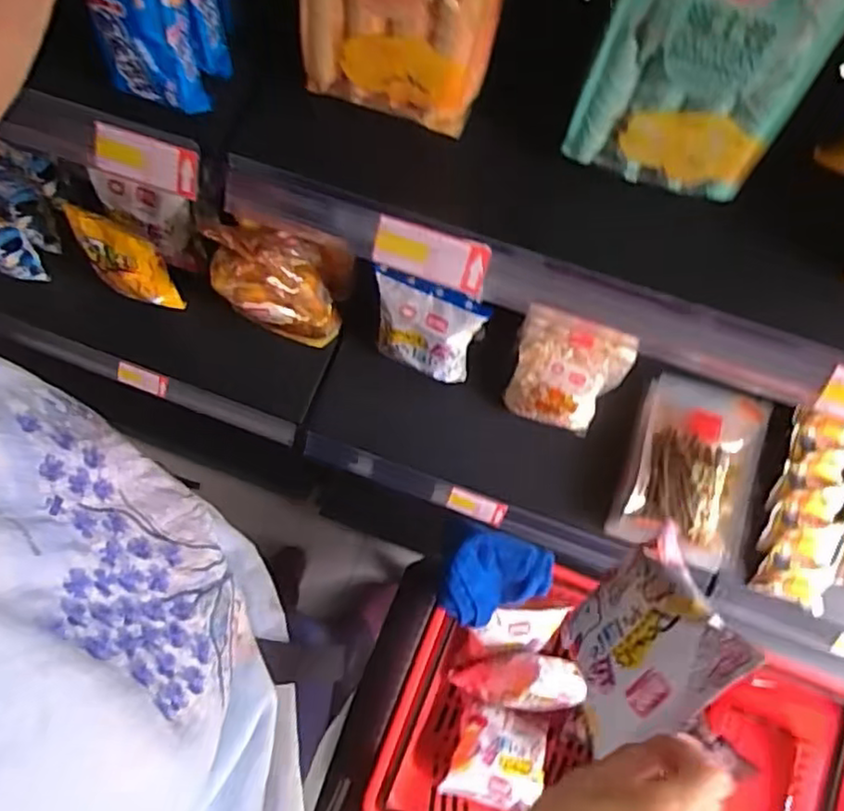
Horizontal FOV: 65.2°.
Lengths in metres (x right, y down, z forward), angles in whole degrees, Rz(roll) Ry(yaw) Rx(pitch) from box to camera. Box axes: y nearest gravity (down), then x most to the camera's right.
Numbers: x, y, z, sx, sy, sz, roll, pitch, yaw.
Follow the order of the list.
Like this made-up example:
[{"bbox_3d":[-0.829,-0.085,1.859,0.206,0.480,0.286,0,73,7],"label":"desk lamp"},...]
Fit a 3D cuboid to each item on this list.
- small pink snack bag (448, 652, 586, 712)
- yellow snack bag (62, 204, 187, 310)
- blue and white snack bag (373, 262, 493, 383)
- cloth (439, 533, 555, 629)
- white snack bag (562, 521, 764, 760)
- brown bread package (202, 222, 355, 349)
[{"bbox_3d":[0.120,0.361,0.855,0.179,0.111,0.073,-11,72,31],"label":"small pink snack bag"},{"bbox_3d":[-0.480,-0.234,1.069,0.140,0.176,0.079,38,78,10],"label":"yellow snack bag"},{"bbox_3d":[0.003,-0.112,1.040,0.171,0.212,0.084,20,76,6],"label":"blue and white snack bag"},{"bbox_3d":[0.085,0.208,0.774,0.119,0.059,0.103,13,75,4],"label":"cloth"},{"bbox_3d":[0.155,0.161,0.470,0.034,0.146,0.114,40,105,-18],"label":"white snack bag"},{"bbox_3d":[-0.214,-0.198,1.017,0.184,0.305,0.125,5,75,2],"label":"brown bread package"}]

